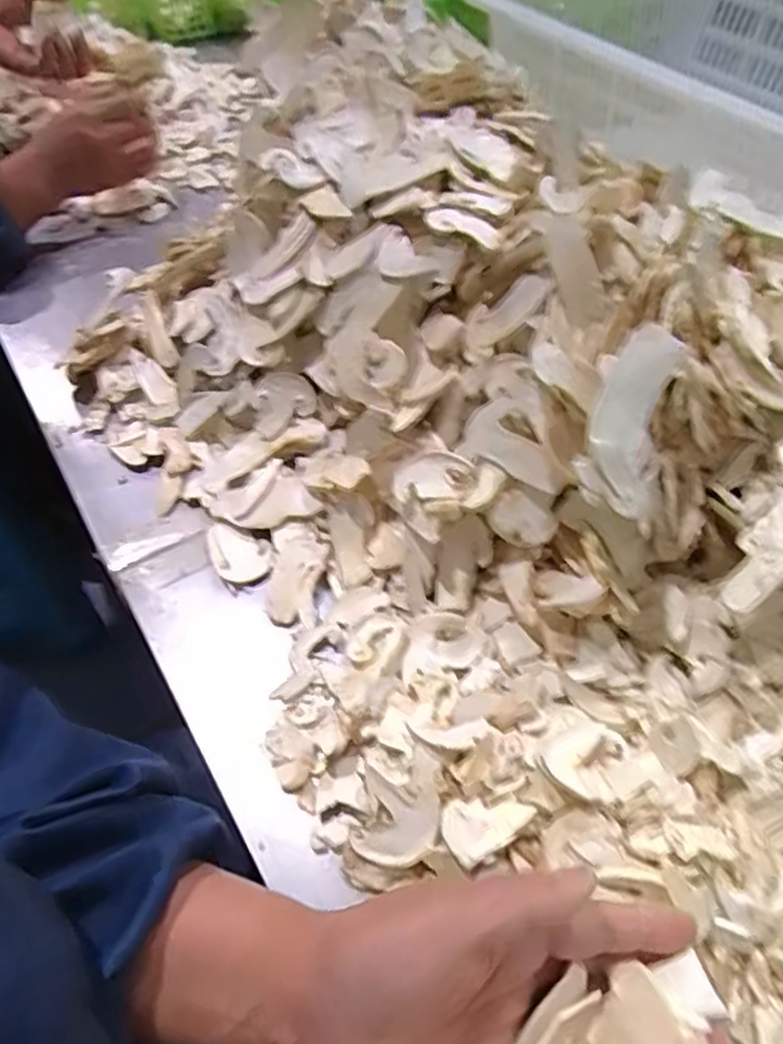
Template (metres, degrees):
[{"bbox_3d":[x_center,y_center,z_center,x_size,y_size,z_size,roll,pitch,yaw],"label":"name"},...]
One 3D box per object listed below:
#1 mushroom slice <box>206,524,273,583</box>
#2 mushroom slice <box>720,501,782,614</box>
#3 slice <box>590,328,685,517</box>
[{"bbox_3d":[-0.114,0.021,0.515,0.041,0.008,0.055,-21,57,-16],"label":"mushroom slice"},{"bbox_3d":[0.220,0.018,0.406,0.030,0.015,0.077,31,84,21],"label":"mushroom slice"},{"bbox_3d":[0.137,-0.059,0.396,0.041,0.019,0.107,12,88,11],"label":"slice"}]

